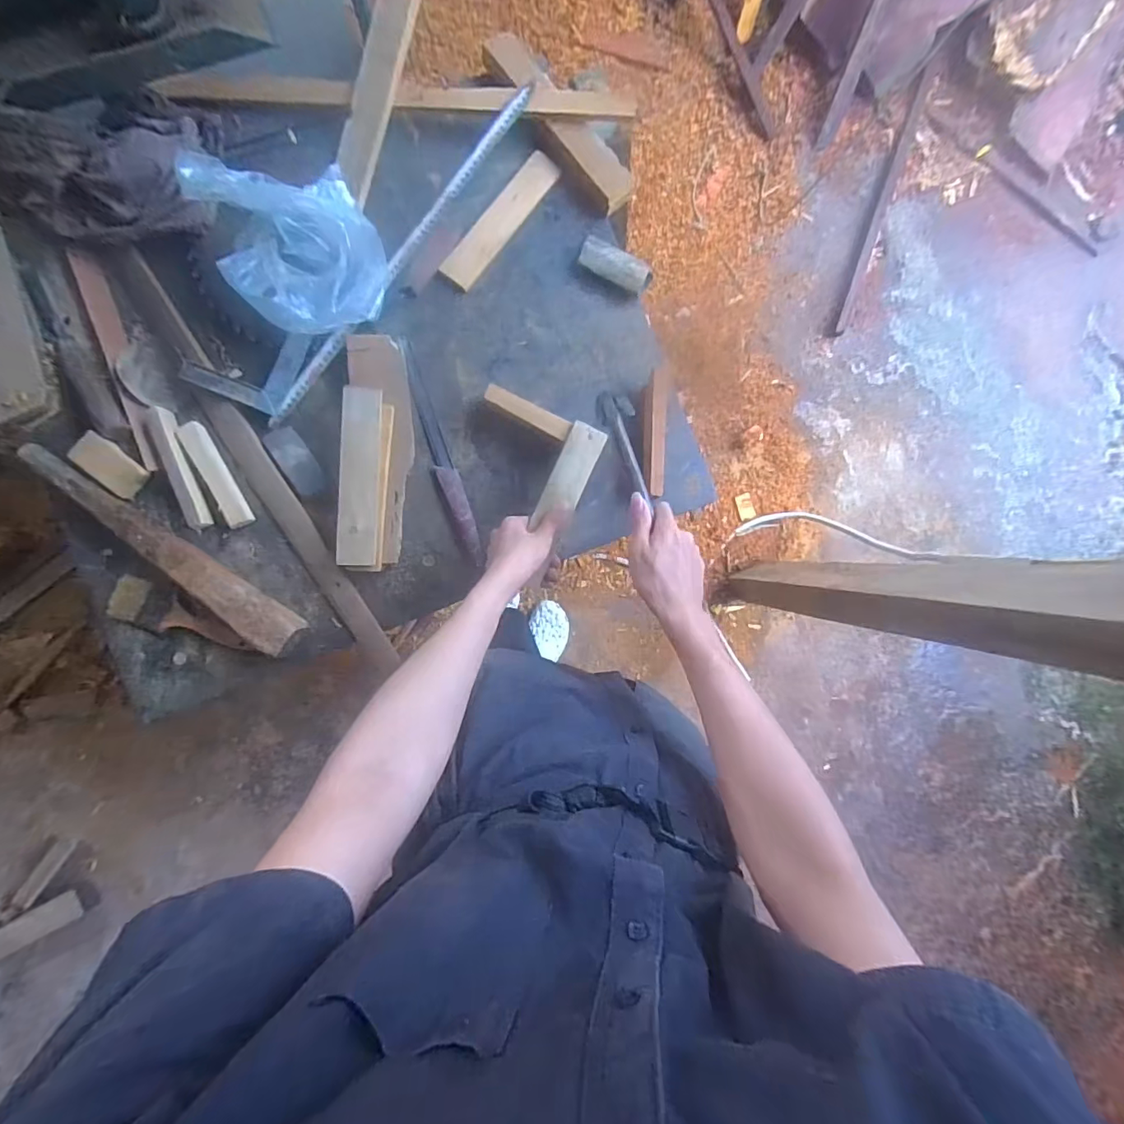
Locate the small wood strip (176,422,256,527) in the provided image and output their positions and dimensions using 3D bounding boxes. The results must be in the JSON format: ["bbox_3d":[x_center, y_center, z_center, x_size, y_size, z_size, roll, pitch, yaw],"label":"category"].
[{"bbox_3d":[-0.460,-0.116,0.689,0.032,0.009,0.148,-27,92,-5],"label":"small wood strip"}]

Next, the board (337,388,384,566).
[{"bbox_3d":[-0.262,-0.112,0.670,0.048,0.019,0.228,1,89,-6],"label":"board"}]

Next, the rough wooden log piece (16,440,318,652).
[{"bbox_3d":[-0.519,-0.018,0.667,0.418,0.047,0.052,37,86,-4],"label":"rough wooden log piece"}]

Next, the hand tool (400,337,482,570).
[{"bbox_3d":[-0.173,-0.152,0.722,0.031,0.020,0.322,-20,91,-6],"label":"hand tool"}]

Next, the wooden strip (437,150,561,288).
[{"bbox_3d":[-0.088,-0.489,0.743,0.048,0.017,0.230,37,86,-4],"label":"wooden strip"}]

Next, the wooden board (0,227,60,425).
[{"bbox_3d":[-0.719,-0.302,0.663,0.068,0.020,0.248,-21,89,-29],"label":"wooden board"}]

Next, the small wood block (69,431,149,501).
[{"bbox_3d":[-0.589,-0.126,0.674,0.091,0.015,0.046,39,86,-4],"label":"small wood block"}]

